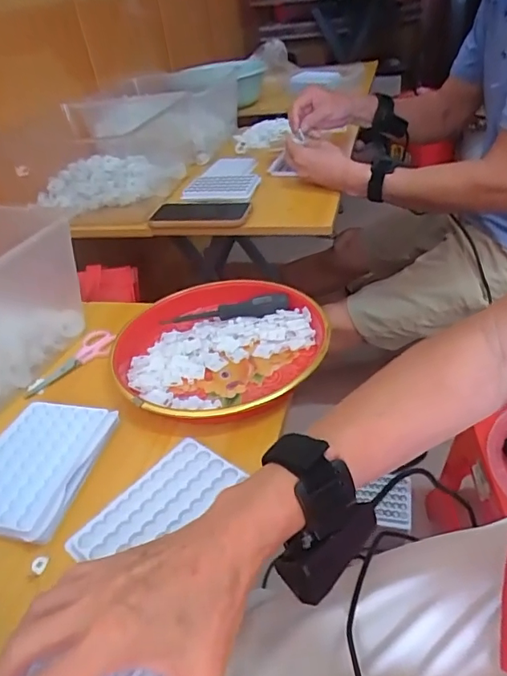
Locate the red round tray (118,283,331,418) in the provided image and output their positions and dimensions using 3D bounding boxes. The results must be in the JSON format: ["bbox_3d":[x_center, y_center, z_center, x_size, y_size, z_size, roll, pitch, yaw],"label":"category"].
[{"bbox_3d":[-0.034,0.009,0.508,0.206,0.031,0.209,-5,37,4],"label":"red round tray"}]

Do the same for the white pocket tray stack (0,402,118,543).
[{"bbox_3d":[-0.180,0.107,0.411,0.093,0.020,0.123,2,38,13],"label":"white pocket tray stack"}]

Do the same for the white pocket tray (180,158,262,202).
[{"bbox_3d":[-0.049,-0.299,0.920,0.124,0.013,0.204,1,38,11],"label":"white pocket tray"}]

